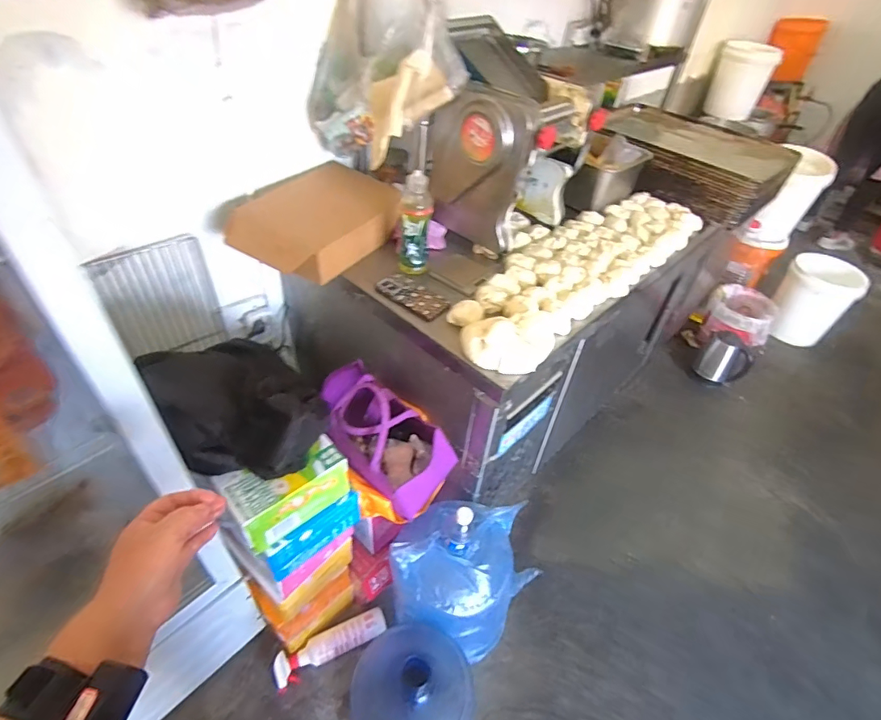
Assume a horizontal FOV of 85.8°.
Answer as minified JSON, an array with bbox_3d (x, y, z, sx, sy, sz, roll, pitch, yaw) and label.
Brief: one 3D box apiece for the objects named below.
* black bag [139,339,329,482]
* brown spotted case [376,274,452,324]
[{"bbox_3d":[-0.357,0.079,0.835,0.209,0.146,0.308,-28,53,-31],"label":"black bag"},{"bbox_3d":[-0.062,-0.143,1.046,0.172,0.010,0.077,33,50,25],"label":"brown spotted case"}]

